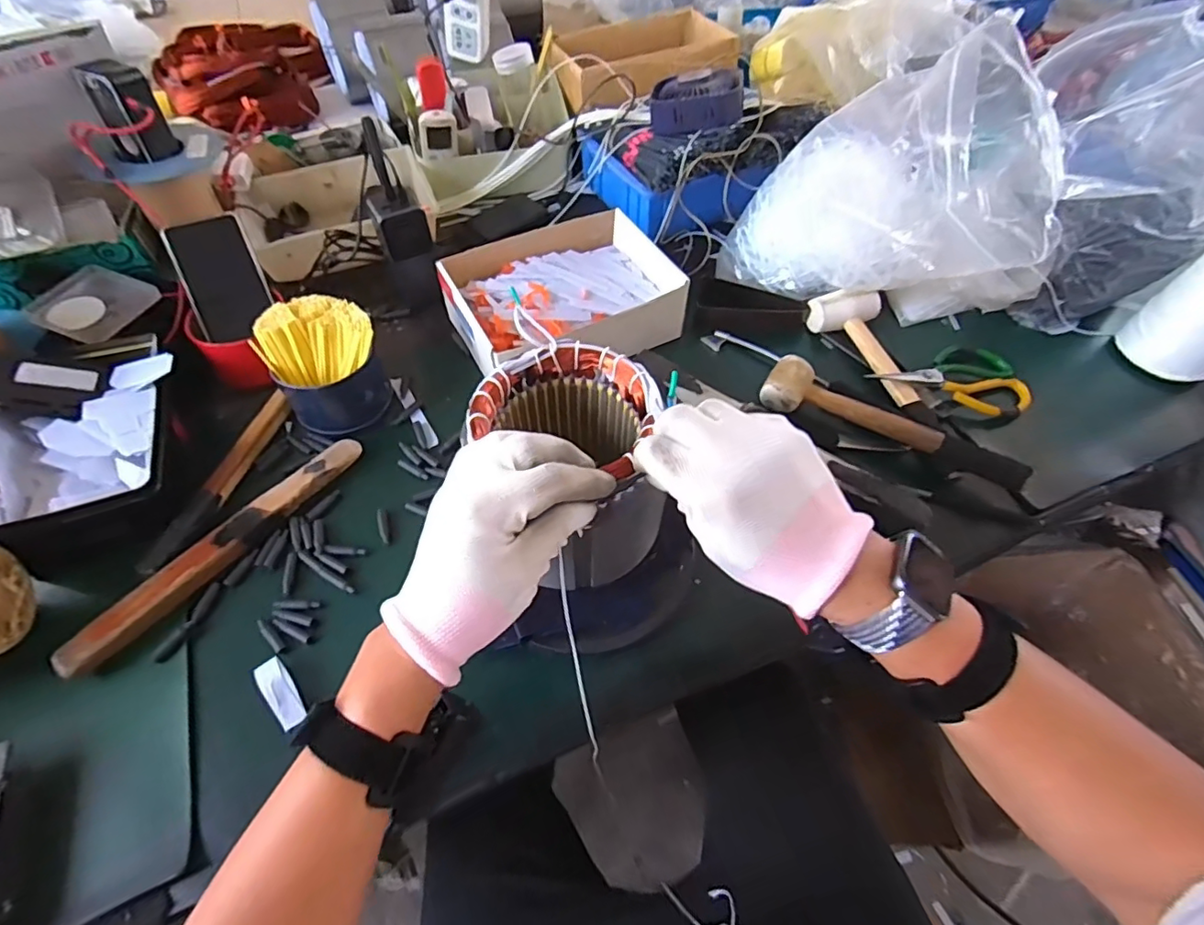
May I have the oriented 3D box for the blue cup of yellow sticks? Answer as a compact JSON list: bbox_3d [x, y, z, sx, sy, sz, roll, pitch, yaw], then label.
[{"bbox_3d":[-0.279,-0.099,0.575,0.100,0.099,0.093,1,56,-1],"label":"blue cup of yellow sticks"}]

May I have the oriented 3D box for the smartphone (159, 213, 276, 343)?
[{"bbox_3d":[-0.412,-0.199,0.611,0.077,0.015,0.131,-21,97,-17],"label":"smartphone"}]

